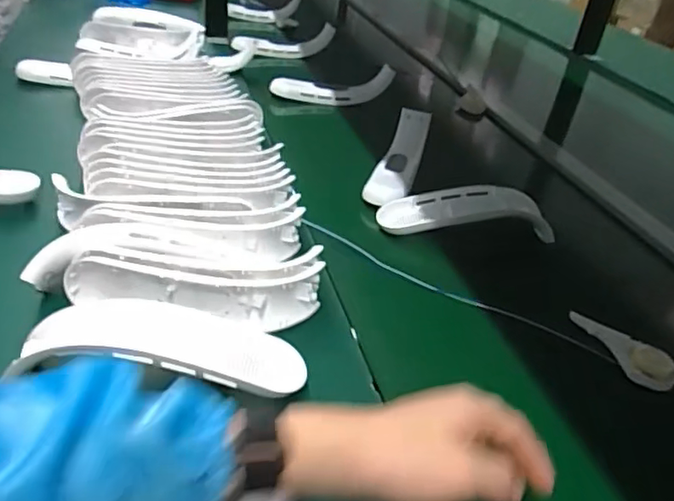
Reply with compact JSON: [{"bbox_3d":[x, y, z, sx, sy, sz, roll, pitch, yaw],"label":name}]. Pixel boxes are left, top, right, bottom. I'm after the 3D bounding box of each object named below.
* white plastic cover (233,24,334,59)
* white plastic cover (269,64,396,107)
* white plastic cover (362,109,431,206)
[{"bbox_3d":[-0.104,-0.409,1.150,0.209,0.065,0.030,-8,38,-21],"label":"white plastic cover"},{"bbox_3d":[-0.008,-0.265,0.962,0.204,0.067,0.043,-5,37,-17],"label":"white plastic cover"},{"bbox_3d":[0.080,-0.125,0.734,0.059,0.044,0.188,14,36,8],"label":"white plastic cover"}]

